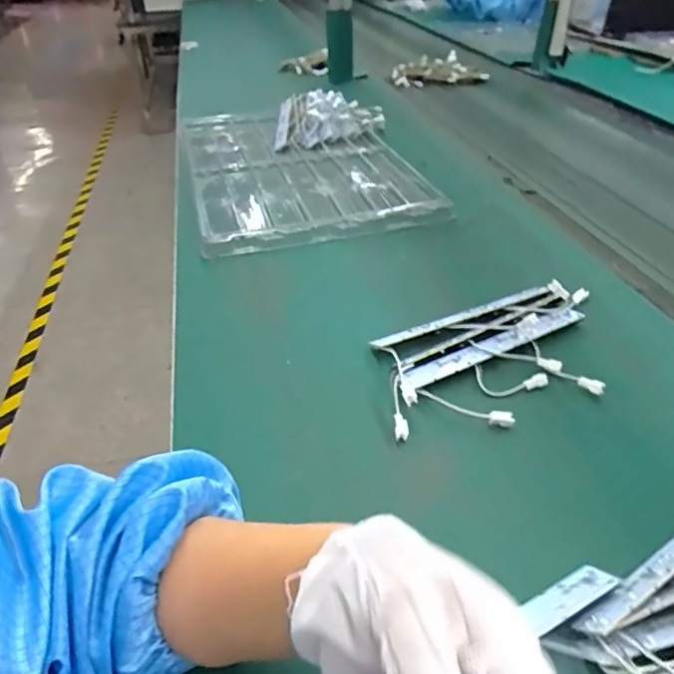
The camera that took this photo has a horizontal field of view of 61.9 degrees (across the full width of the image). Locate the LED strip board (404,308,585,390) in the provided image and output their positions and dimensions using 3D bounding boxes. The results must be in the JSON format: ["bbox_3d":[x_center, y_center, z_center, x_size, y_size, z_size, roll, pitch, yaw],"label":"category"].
[{"bbox_3d":[0.141,0.006,0.495,0.189,0.005,0.022,-20,41,-22],"label":"LED strip board"}]

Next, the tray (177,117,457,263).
[{"bbox_3d":[-0.062,-0.270,0.872,0.317,0.023,0.498,-11,38,-10],"label":"tray"}]

